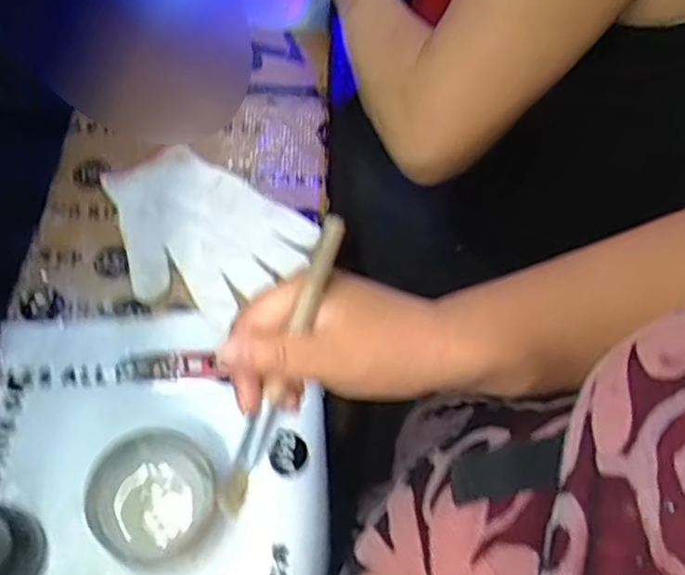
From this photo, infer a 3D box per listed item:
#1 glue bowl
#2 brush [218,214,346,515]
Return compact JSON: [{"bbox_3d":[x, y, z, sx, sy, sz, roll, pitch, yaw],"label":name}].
[{"bbox_3d":[-0.120,0.140,0.458,0.076,0.053,0.079,2,58,-3],"label":"glue bowl"},{"bbox_3d":[-0.030,0.040,0.343,0.013,0.010,0.158,24,98,16],"label":"brush"}]

